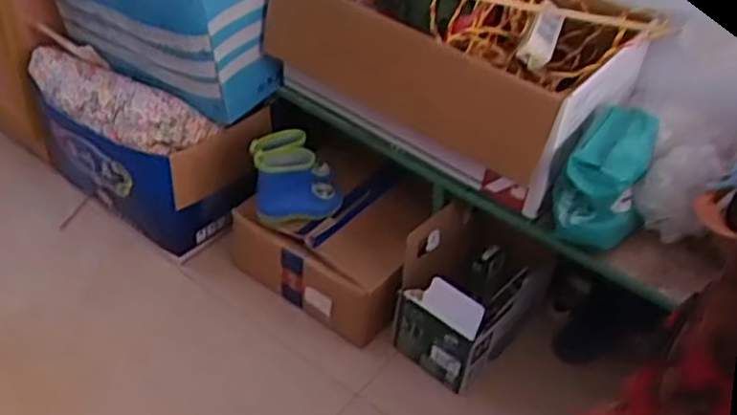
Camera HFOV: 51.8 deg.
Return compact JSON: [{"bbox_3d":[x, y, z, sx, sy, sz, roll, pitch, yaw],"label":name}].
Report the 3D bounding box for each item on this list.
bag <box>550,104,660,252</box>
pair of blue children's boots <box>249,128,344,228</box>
[{"bbox_3d":[0.381,-0.047,1.203,0.137,0.168,0.161,21,44,15],"label":"bag"},{"bbox_3d":[-0.135,-0.055,1.443,0.166,0.147,0.129,-7,44,-14],"label":"pair of blue children's boots"}]

